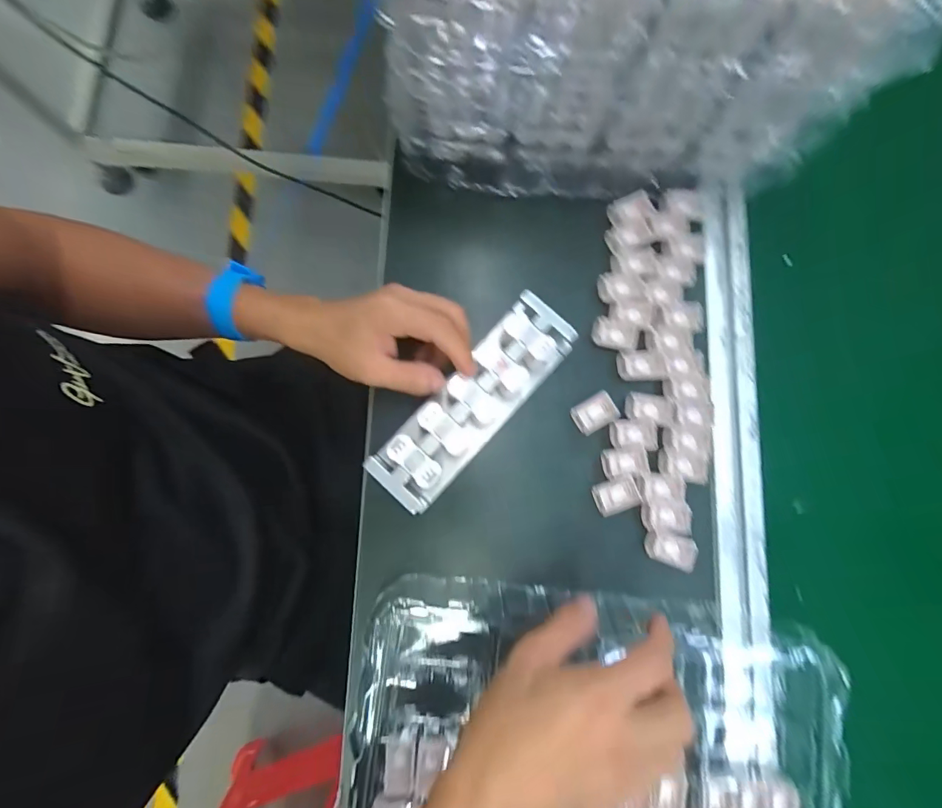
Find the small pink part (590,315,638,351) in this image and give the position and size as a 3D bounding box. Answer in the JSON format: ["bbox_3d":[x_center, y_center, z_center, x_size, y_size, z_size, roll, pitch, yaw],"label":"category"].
[{"bbox_3d":[0.126,-0.061,0.378,0.038,0.007,0.023,13,81,0],"label":"small pink part"}]

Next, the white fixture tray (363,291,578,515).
[{"bbox_3d":[0.002,-0.001,0.348,0.054,0.042,0.185,43,82,6],"label":"white fixture tray"}]

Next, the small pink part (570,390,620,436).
[{"bbox_3d":[0.105,0.008,0.369,0.035,0.008,0.027,-30,83,-6],"label":"small pink part"}]

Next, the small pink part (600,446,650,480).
[{"bbox_3d":[0.130,0.049,0.360,0.038,0.005,0.025,-6,80,-2],"label":"small pink part"}]

